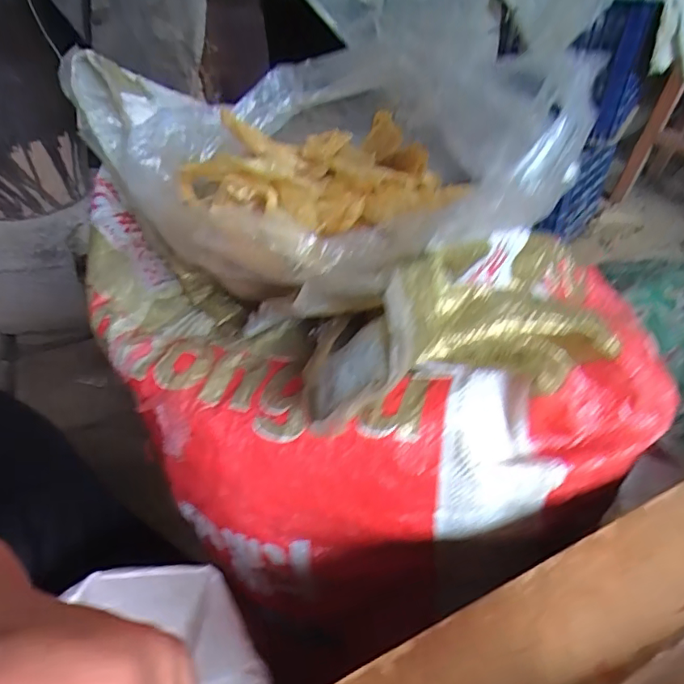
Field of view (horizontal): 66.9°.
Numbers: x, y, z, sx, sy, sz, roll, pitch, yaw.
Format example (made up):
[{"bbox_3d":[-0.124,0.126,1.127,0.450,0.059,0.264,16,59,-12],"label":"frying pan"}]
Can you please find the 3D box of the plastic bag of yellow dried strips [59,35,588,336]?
[{"bbox_3d":[-0.020,-0.114,0.336,0.211,0.098,0.179,-27,50,-28],"label":"plastic bag of yellow dried strips"}]

